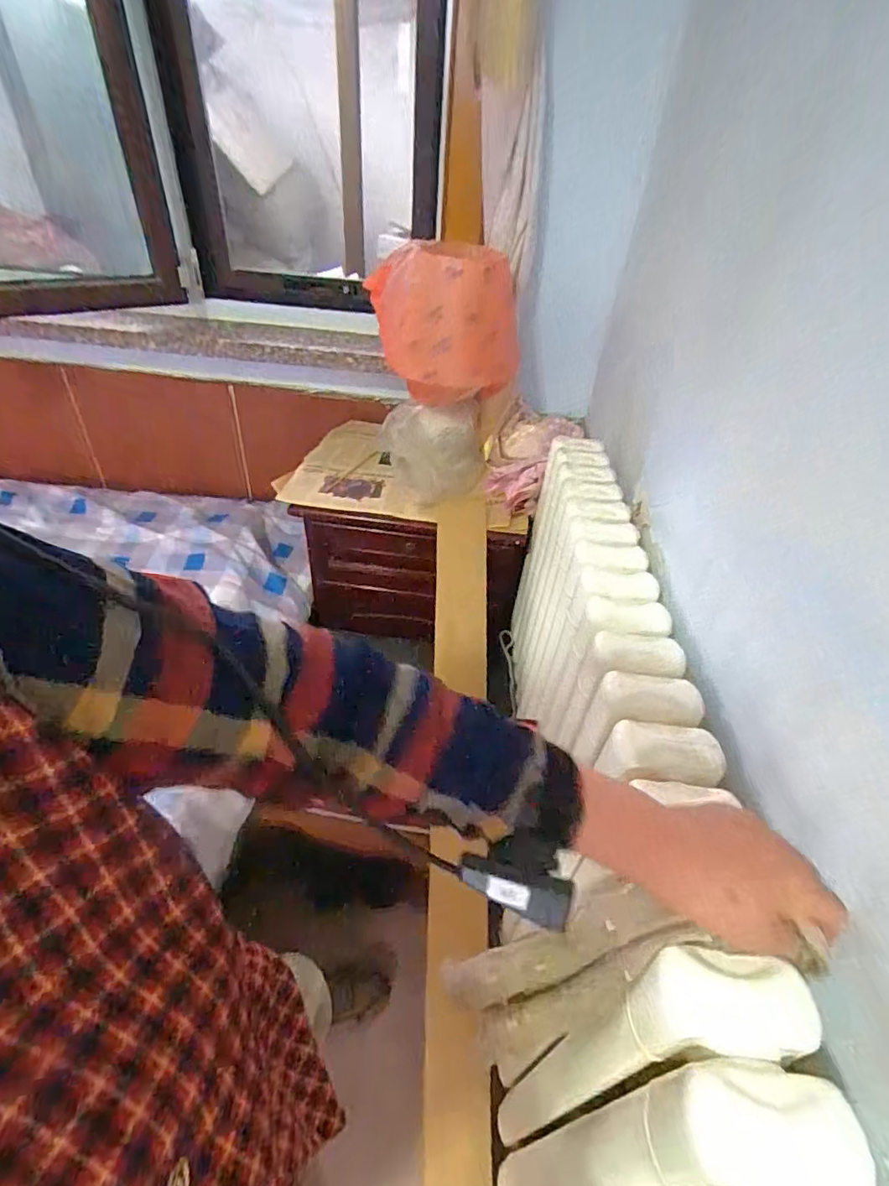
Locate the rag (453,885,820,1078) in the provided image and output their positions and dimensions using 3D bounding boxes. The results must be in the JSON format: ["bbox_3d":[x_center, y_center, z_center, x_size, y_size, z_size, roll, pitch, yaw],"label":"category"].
[{"bbox_3d":[0.121,0.290,0.406,0.079,0.292,0.071,27,32,-26],"label":"rag"}]

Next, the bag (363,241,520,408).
[{"bbox_3d":[0.004,-0.566,1.112,0.187,0.273,0.312,-26,47,-28],"label":"bag"}]

